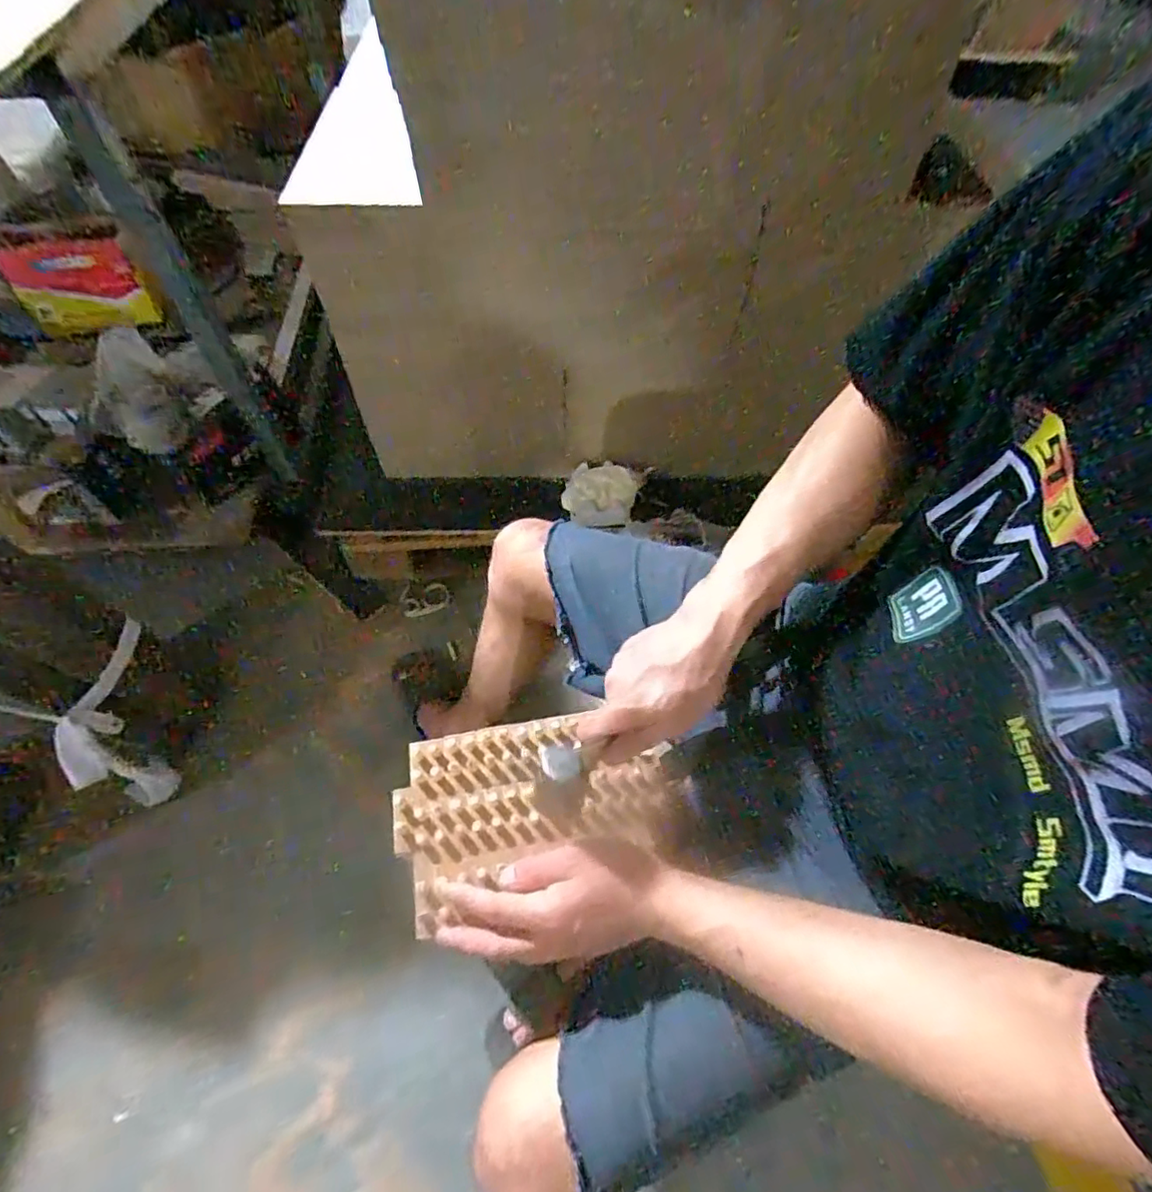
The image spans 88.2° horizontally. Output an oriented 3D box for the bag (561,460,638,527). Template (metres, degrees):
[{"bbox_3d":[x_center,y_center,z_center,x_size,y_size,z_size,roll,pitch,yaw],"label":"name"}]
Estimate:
[{"bbox_3d":[0.042,-0.189,1.077,0.132,0.035,0.128,-4,60,-3],"label":"bag"}]

